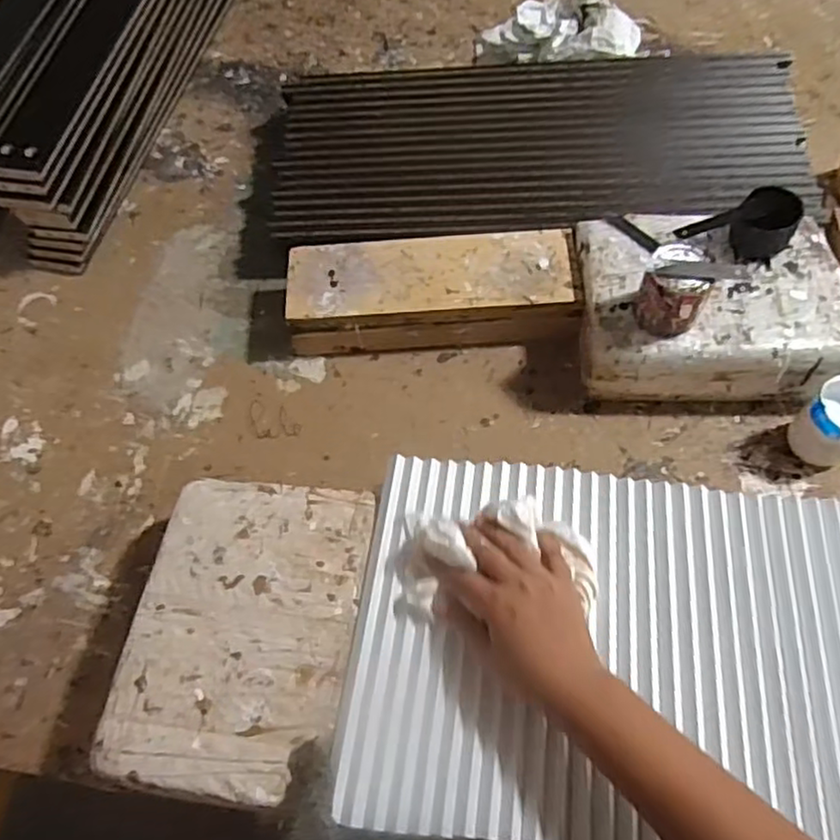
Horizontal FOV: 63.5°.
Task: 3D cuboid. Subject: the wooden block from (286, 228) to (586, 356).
[{"bbox_3d":[0.014,-0.148,0.794,0.324,0.078,0.120,-3,62,0],"label":"wooden block"}]

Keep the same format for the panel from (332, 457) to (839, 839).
[{"bbox_3d":[0.343,0.195,0.494,0.731,0.032,0.284,6,61,5],"label":"panel"}]

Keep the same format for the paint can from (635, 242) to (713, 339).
[{"bbox_3d":[0.248,-0.122,0.666,0.060,0.078,0.057,-2,63,3],"label":"paint can"}]

